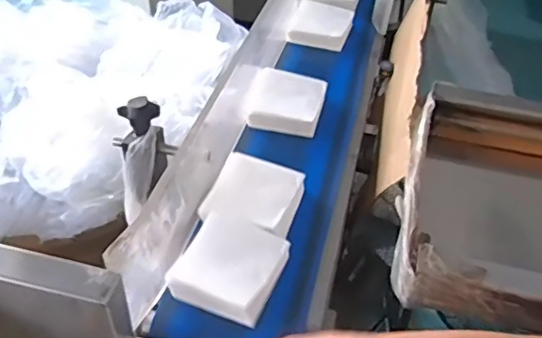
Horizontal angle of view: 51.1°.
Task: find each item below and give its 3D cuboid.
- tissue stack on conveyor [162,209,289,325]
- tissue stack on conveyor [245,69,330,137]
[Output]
[{"bbox_3d":[-0.039,0.096,0.573,0.094,0.035,0.095,17,46,16],"label":"tissue stack on conveyor"},{"bbox_3d":[0.024,-0.095,0.793,0.097,0.030,0.101,10,44,9],"label":"tissue stack on conveyor"}]

